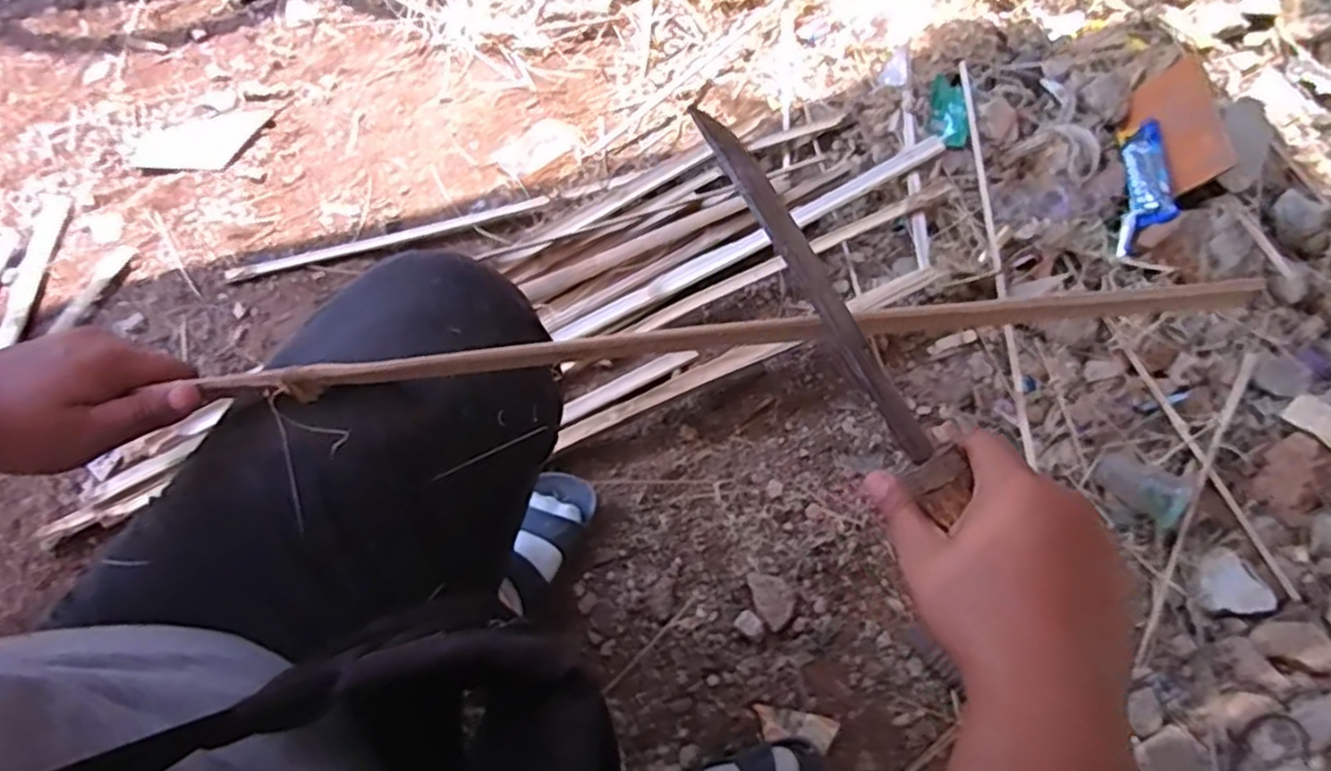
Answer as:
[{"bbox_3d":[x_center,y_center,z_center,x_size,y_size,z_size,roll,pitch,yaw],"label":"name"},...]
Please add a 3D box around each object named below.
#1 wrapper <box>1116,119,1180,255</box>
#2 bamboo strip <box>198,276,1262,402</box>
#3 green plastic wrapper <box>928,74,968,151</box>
[{"bbox_3d":[0.627,-0.259,0.933,0.057,0.029,0.218,14,65,7],"label":"wrapper"},{"bbox_3d":[0.019,-0.024,0.393,0.558,0.019,0.014,-5,67,5],"label":"bamboo strip"},{"bbox_3d":[0.405,-0.390,1.022,0.055,0.013,0.126,7,68,5],"label":"green plastic wrapper"}]

